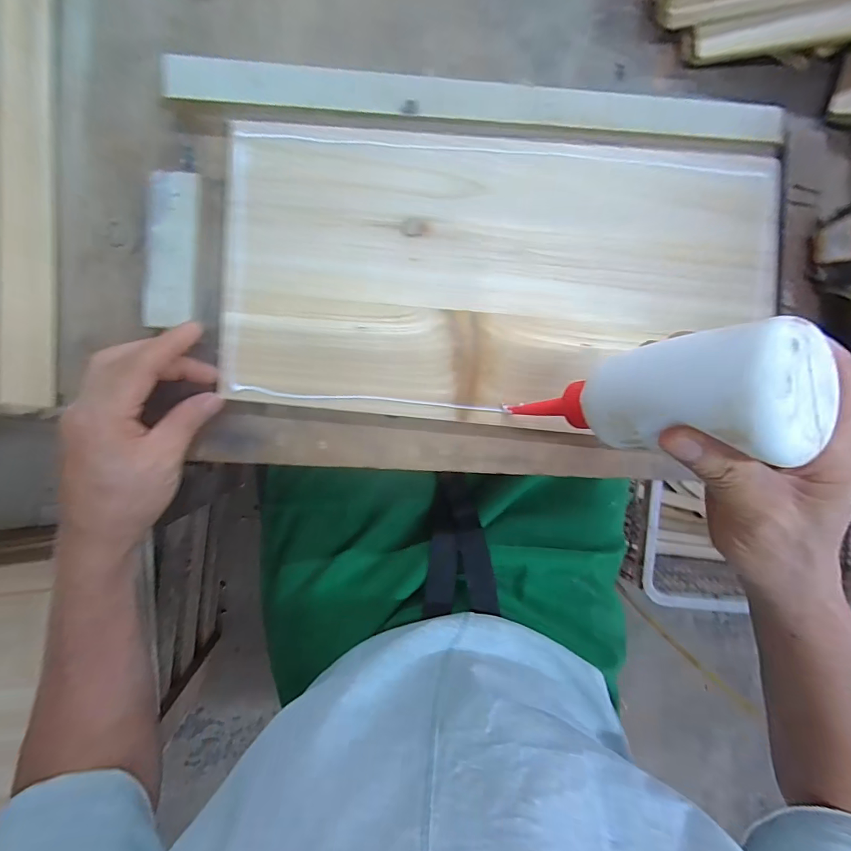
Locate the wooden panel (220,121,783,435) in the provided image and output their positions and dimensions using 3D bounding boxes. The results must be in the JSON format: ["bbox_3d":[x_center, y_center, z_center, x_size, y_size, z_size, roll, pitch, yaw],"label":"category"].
[{"bbox_3d":[0.070,-0.109,0.324,0.417,0.013,0.210,-1,91,-6],"label":"wooden panel"}]

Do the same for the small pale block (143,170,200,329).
[{"bbox_3d":[-0.171,-0.119,0.288,0.028,0.005,0.104,4,89,-26],"label":"small pale block"}]

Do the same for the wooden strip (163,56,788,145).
[{"bbox_3d":[0.059,-0.239,0.315,0.458,0.015,0.029,-1,91,-6],"label":"wooden strip"}]

